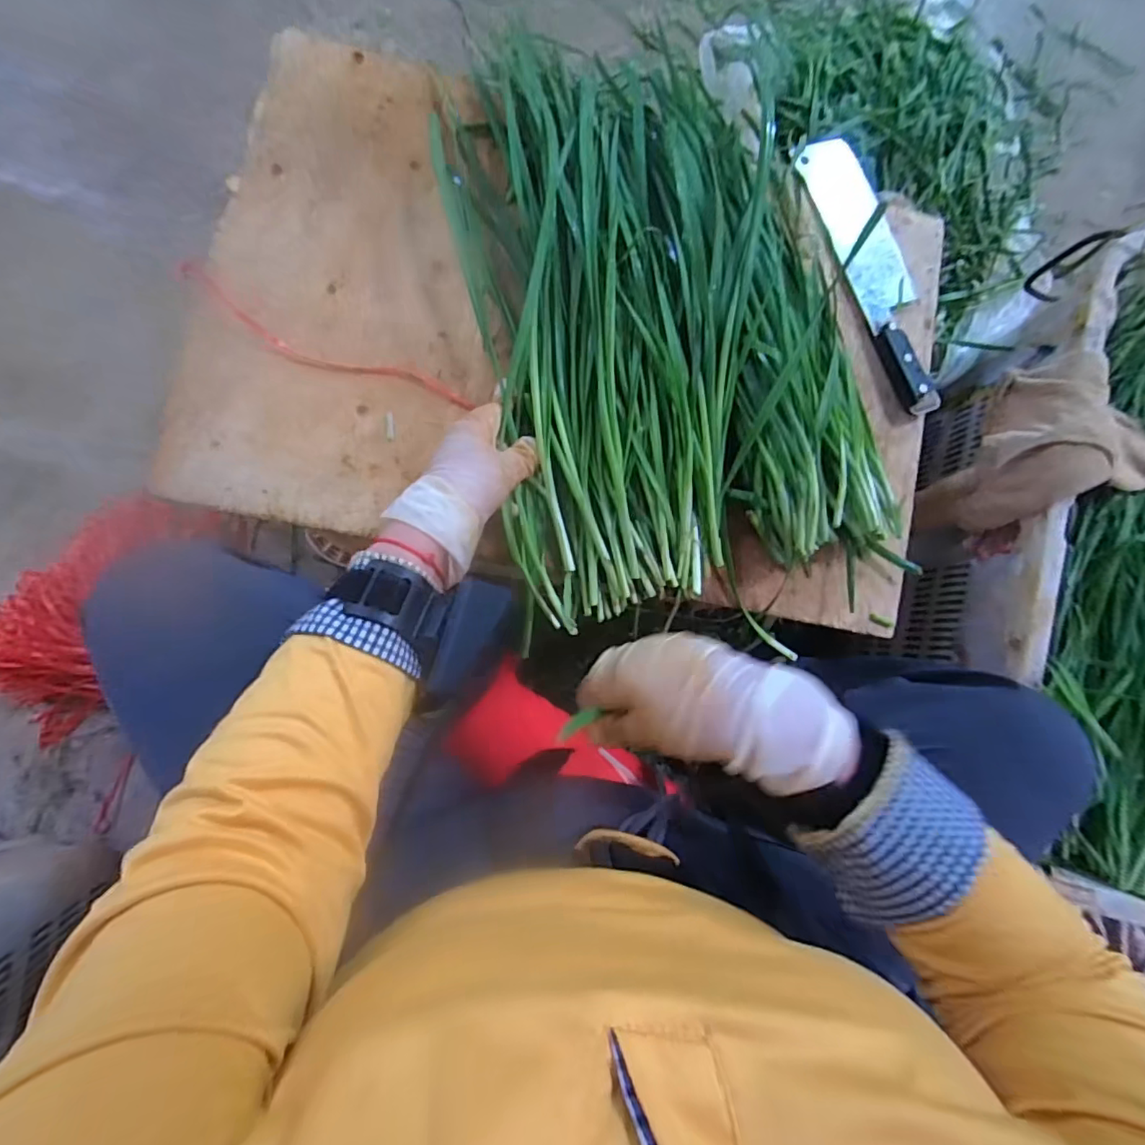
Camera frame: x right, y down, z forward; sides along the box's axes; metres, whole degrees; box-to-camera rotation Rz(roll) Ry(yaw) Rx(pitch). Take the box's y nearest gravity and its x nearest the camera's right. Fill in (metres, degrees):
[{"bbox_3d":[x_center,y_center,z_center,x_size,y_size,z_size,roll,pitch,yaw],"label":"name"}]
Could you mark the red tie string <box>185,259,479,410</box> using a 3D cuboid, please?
[{"bbox_3d":[-0.189,-0.175,0.428,0.229,0.008,0.038,21,82,-10],"label":"red tie string"}]

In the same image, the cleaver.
[{"bbox_3d":[0.280,-0.278,0.504,0.063,0.021,0.272,-21,88,-9],"label":"cleaver"}]

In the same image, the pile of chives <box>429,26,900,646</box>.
[{"bbox_3d":[0.069,-0.219,0.445,0.304,0.054,0.464,-11,85,-8],"label":"pile of chives"}]

